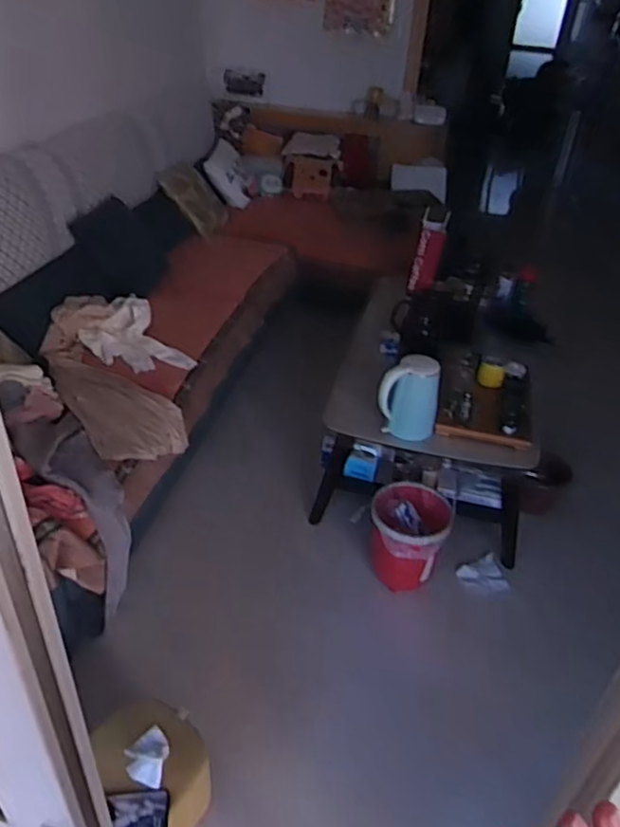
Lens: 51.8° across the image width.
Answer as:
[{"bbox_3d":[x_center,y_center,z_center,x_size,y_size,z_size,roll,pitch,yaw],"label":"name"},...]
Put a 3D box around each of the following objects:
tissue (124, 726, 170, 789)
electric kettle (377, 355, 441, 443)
[{"bbox_3d":[-0.331,0.691,1.297,0.086,0.025,0.116,7,36,3],"label":"tissue"},{"bbox_3d":[0.307,-0.053,1.968,0.179,0.232,0.140,9,36,7],"label":"electric kettle"}]

